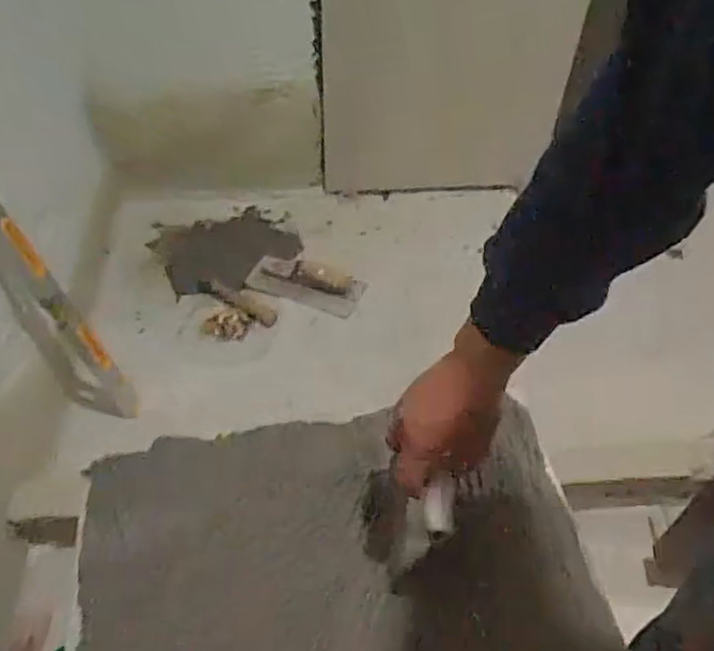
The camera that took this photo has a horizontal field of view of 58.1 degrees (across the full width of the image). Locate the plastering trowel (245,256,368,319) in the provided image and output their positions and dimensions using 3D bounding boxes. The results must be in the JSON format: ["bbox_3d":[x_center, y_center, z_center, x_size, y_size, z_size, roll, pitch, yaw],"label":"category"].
[{"bbox_3d":[-0.135,-0.105,1.573,0.283,0.073,0.116,19,52,14],"label":"plastering trowel"}]

